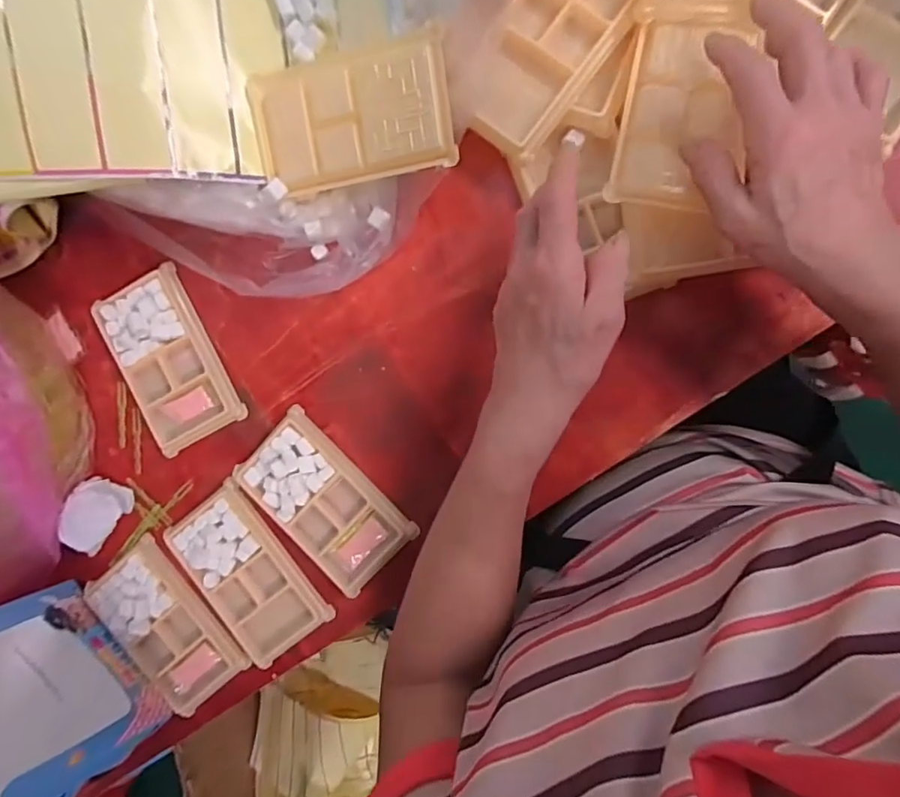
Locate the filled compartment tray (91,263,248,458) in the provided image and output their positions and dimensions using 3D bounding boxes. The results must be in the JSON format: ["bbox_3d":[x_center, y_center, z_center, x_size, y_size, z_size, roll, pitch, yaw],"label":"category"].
[{"bbox_3d":[-0.229,-0.030,0.441,0.079,0.014,0.133,-26,90,10],"label":"filled compartment tray"}]

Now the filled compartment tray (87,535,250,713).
[{"bbox_3d":[-0.235,0.188,0.452,0.081,0.014,0.137,-40,87,10],"label":"filled compartment tray"}]

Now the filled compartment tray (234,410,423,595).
[{"bbox_3d":[-0.100,0.082,0.428,0.133,0.013,0.076,45,99,4],"label":"filled compartment tray"}]

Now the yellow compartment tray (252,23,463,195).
[{"bbox_3d":[-0.066,-0.183,0.360,0.137,0.008,0.078,-3,107,19],"label":"yellow compartment tray"}]

